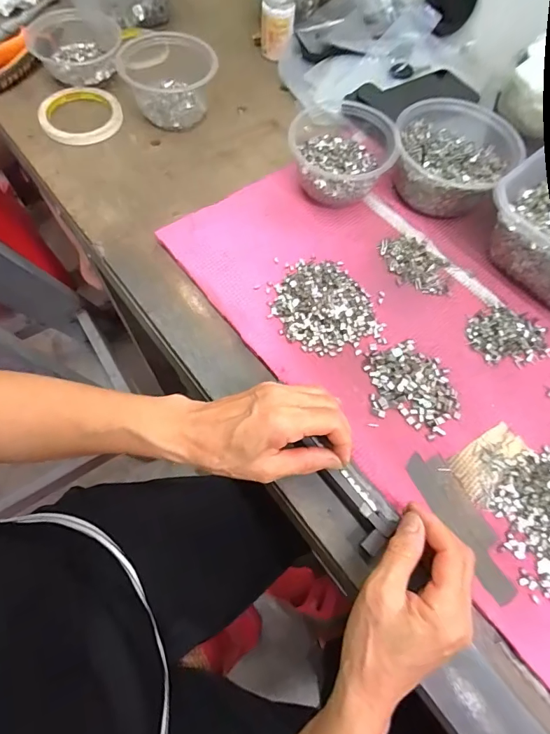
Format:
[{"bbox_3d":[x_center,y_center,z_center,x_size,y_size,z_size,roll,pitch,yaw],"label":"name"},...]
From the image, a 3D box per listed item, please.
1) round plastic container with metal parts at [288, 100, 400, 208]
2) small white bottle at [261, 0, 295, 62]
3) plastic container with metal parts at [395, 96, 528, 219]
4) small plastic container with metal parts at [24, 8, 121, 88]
[{"bbox_3d":[0.076,-0.237,0.453,0.105,0.061,0.102,1,67,-2],"label":"round plastic container with metal parts"},{"bbox_3d":[0.004,-0.482,0.554,0.045,0.079,0.047,3,67,-1],"label":"small white bottle"},{"bbox_3d":[0.203,-0.242,0.461,0.131,0.059,0.145,31,70,11],"label":"plastic container with metal parts"},{"bbox_3d":[-0.258,-0.417,0.525,0.115,0.039,0.106,-21,70,-10],"label":"small plastic container with metal parts"}]

